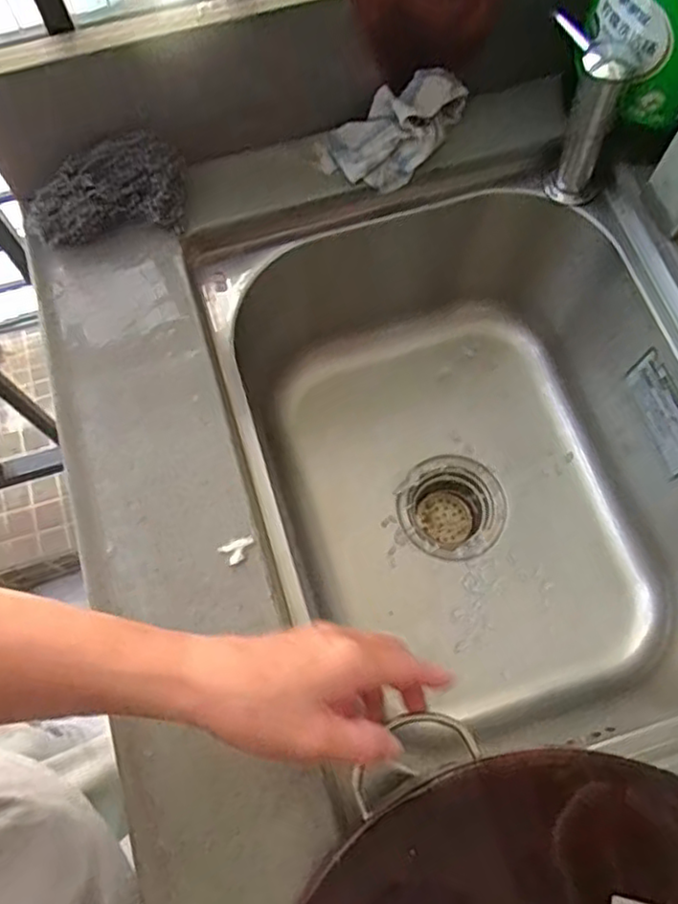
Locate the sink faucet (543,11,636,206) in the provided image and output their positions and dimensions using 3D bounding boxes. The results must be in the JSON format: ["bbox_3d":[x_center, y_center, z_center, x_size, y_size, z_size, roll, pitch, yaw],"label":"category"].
[{"bbox_3d":[0.183,-0.268,0.523,0.028,0.124,0.085,-18,72,-5],"label":"sink faucet"}]

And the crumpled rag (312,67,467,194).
[{"bbox_3d":[0.049,-0.256,0.532,0.125,0.042,0.061,-19,72,-5],"label":"crumpled rag"}]

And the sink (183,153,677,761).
[{"bbox_3d":[0.124,0.009,0.583,0.362,0.211,0.443,-19,72,-6],"label":"sink"}]

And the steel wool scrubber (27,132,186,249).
[{"bbox_3d":[-0.177,-0.196,0.501,0.121,0.043,0.056,-16,71,-4],"label":"steel wool scrubber"}]

